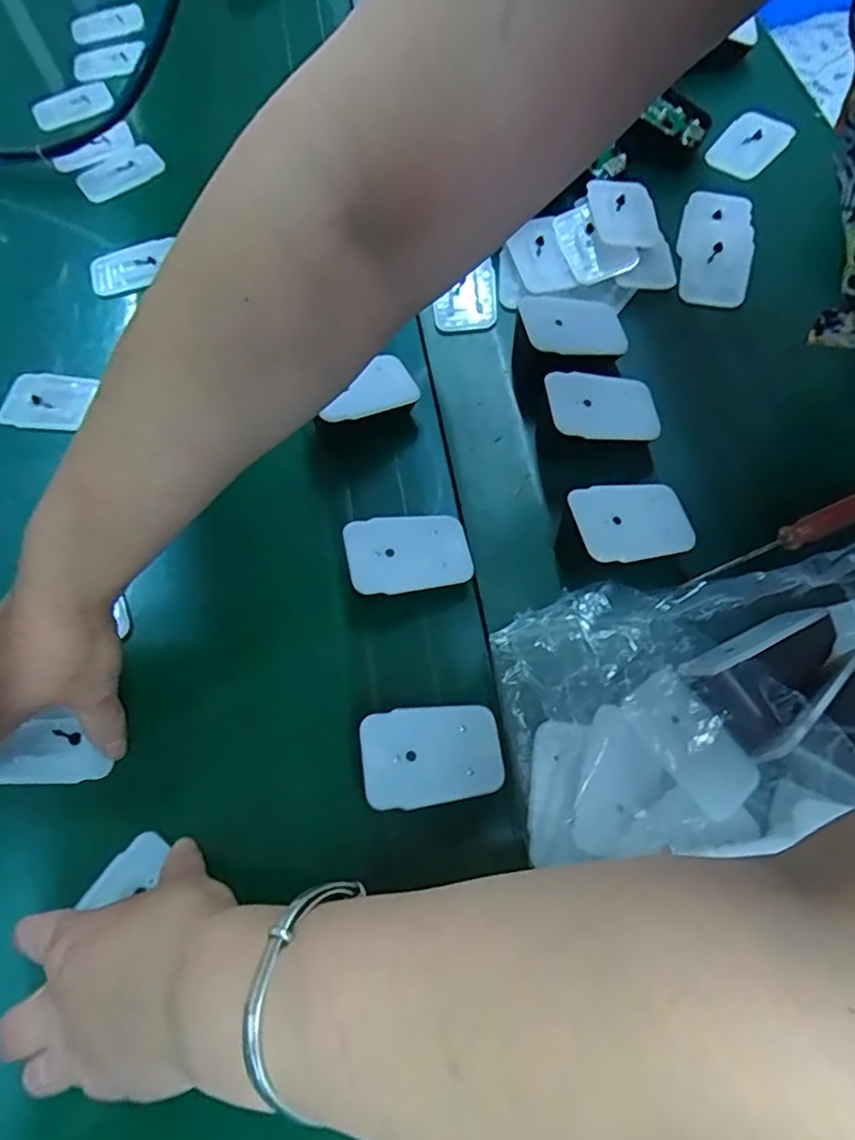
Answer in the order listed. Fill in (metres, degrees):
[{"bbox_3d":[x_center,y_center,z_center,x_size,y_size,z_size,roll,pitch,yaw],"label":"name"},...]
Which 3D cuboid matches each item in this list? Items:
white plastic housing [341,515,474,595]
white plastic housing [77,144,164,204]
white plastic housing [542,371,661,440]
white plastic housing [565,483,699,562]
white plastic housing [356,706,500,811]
[{"bbox_3d":[-0.011,-0.010,0.338,0.070,0.005,0.045,-8,65,-20],"label":"white plastic housing"},{"bbox_3d":[-0.273,-0.353,0.537,0.073,0.014,0.035,-28,69,-9],"label":"white plastic housing"},{"bbox_3d":[0.103,-0.097,0.356,0.067,0.004,0.044,0,68,-14],"label":"white plastic housing"},{"bbox_3d":[0.111,-0.027,0.327,0.067,0.004,0.045,-9,66,-19],"label":"white plastic housing"},{"bbox_3d":[0.003,0.090,0.296,0.069,0.004,0.045,-3,67,-17],"label":"white plastic housing"}]

